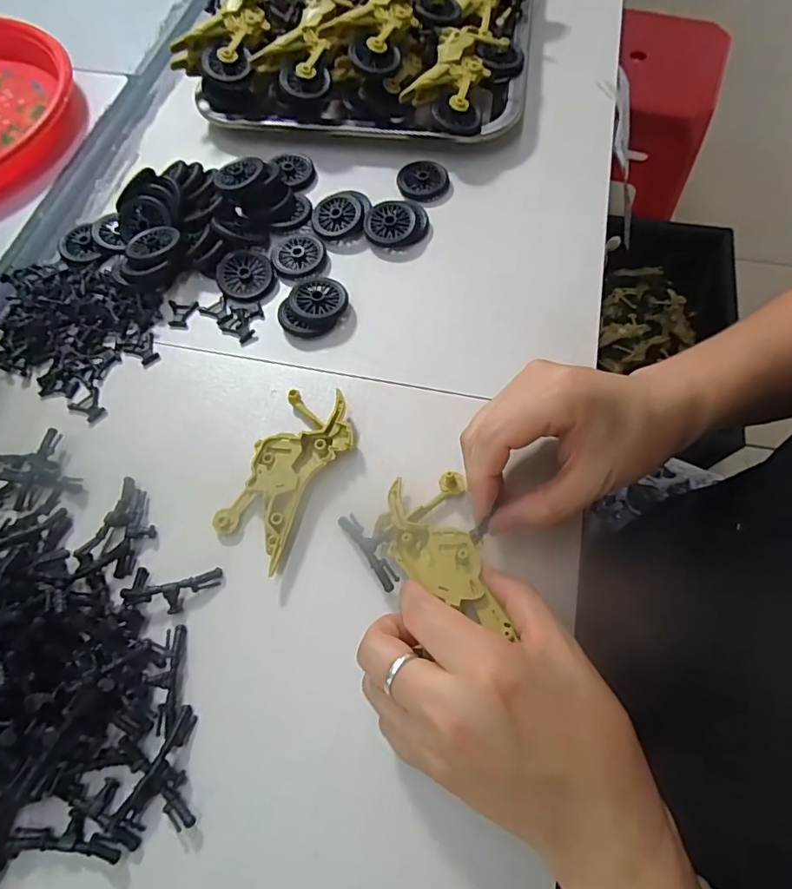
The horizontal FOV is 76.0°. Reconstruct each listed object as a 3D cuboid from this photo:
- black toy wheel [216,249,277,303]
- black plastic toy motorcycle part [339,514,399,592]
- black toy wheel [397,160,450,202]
[{"bbox_3d":[-0.104,-0.116,0.348,0.036,0.011,0.039,0,66,1],"label":"black toy wheel"},{"bbox_3d":[-0.012,0.051,0.261,0.016,0.004,0.047,-33,69,-13],"label":"black plastic toy motorcycle part"},{"bbox_3d":[0.020,-0.199,0.384,0.038,0.006,0.041,0,66,1],"label":"black toy wheel"}]

